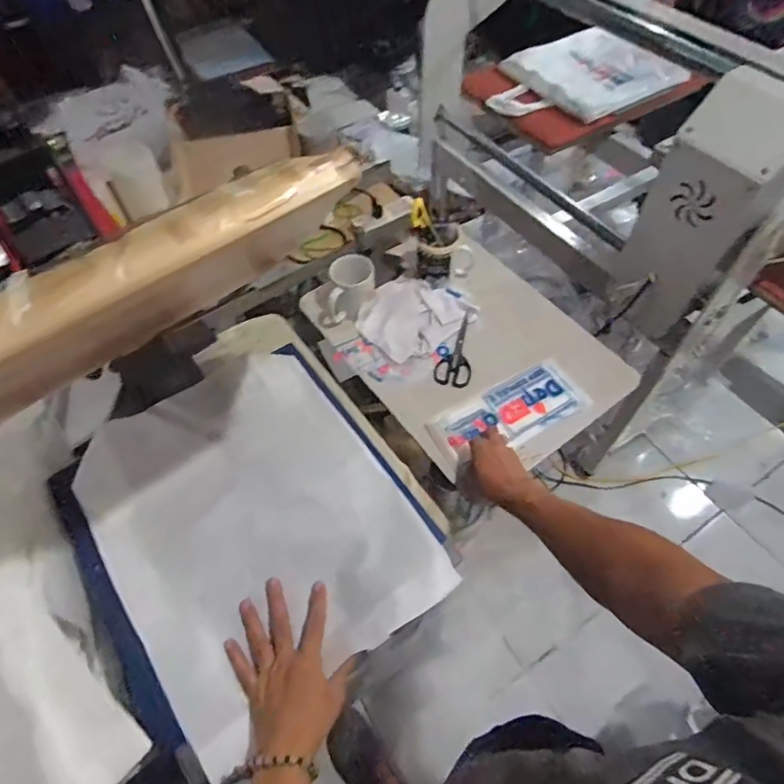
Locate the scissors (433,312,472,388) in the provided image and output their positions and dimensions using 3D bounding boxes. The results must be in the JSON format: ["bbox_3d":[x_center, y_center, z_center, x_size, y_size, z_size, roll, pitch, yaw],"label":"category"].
[{"bbox_3d":[0.120,-0.085,0.959,0.067,0.019,0.178,8,57,7],"label":"scissors"}]

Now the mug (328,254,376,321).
[{"bbox_3d":[-0.074,-0.195,0.970,0.084,0.095,0.084,-2,57,0],"label":"mug"}]

